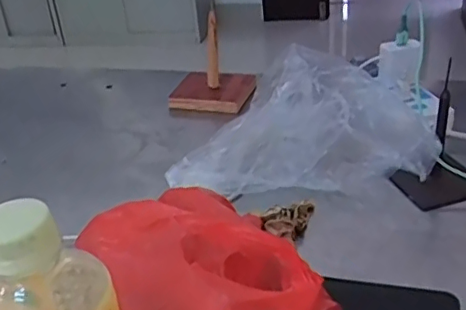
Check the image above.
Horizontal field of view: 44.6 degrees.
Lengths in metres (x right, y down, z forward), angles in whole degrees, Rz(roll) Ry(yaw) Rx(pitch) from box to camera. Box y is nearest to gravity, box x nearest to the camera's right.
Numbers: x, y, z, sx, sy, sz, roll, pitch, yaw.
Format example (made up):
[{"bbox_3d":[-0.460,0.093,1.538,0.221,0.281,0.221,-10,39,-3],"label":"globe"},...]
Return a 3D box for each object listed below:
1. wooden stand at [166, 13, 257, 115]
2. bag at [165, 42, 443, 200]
[{"bbox_3d":[-0.034,-0.125,0.781,0.107,0.108,0.092,4,31,18],"label":"wooden stand"},{"bbox_3d":[0.070,-0.033,0.604,0.280,0.115,0.115,-6,30,1],"label":"bag"}]

